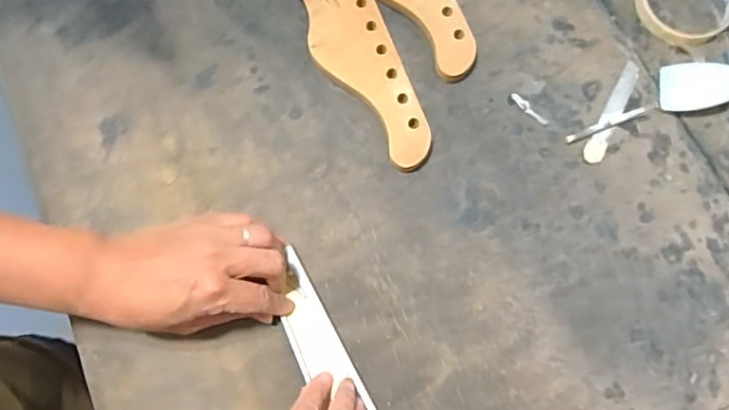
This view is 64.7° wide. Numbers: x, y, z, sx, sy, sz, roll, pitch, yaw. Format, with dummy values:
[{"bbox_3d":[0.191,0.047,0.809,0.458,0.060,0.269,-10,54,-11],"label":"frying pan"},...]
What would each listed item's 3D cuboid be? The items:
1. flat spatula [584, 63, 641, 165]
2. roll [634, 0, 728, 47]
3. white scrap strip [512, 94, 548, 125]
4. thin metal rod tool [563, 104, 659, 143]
[{"bbox_3d":[0.216,-0.081,0.498,0.017,0.004,0.102,30,81,6],"label":"flat spatula"},{"bbox_3d":[0.287,-0.185,0.513,0.084,0.016,0.086,0,79,1],"label":"roll"},{"bbox_3d":[0.144,-0.083,0.501,0.040,0.004,0.009,44,83,8],"label":"white scrap strip"},{"bbox_3d":[0.212,-0.070,0.493,0.084,0.005,0.007,-22,80,-3],"label":"thin metal rod tool"}]

